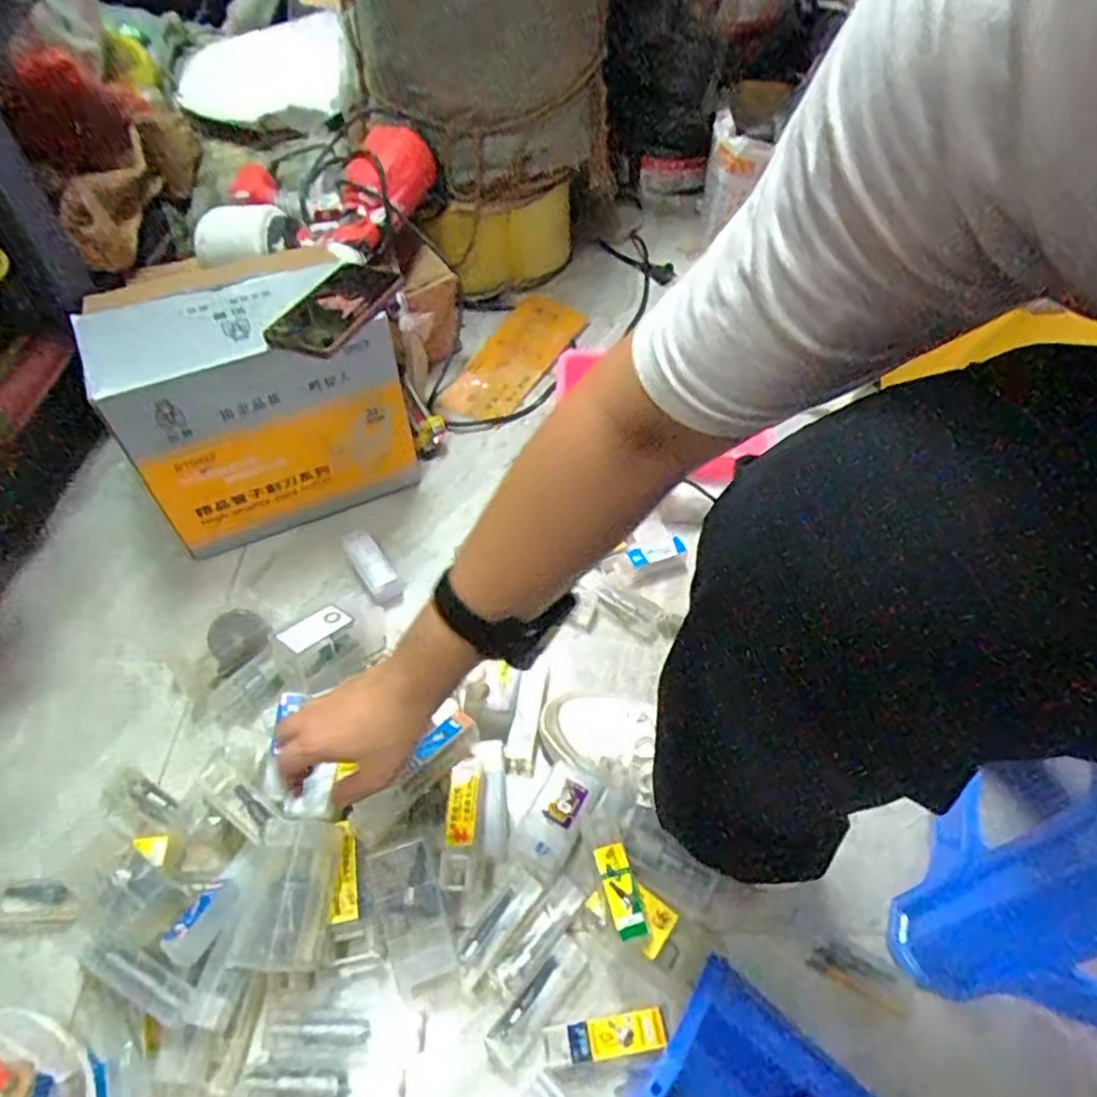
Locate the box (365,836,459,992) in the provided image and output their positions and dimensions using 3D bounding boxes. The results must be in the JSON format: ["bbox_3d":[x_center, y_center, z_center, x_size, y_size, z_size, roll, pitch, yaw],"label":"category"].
[{"bbox_3d":[-0.114,0.298,0.563,0.049,0.031,0.106,-17,78,-18],"label":"box"}]

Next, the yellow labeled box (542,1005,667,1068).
[{"bbox_3d":[0.043,0.382,0.534,0.092,0.026,0.027,-4,52,-8],"label":"yellow labeled box"}]

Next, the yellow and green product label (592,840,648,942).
[{"bbox_3d":[0.058,0.272,0.546,0.026,0.010,0.069,-10,53,-13],"label":"yellow and green product label"}]

